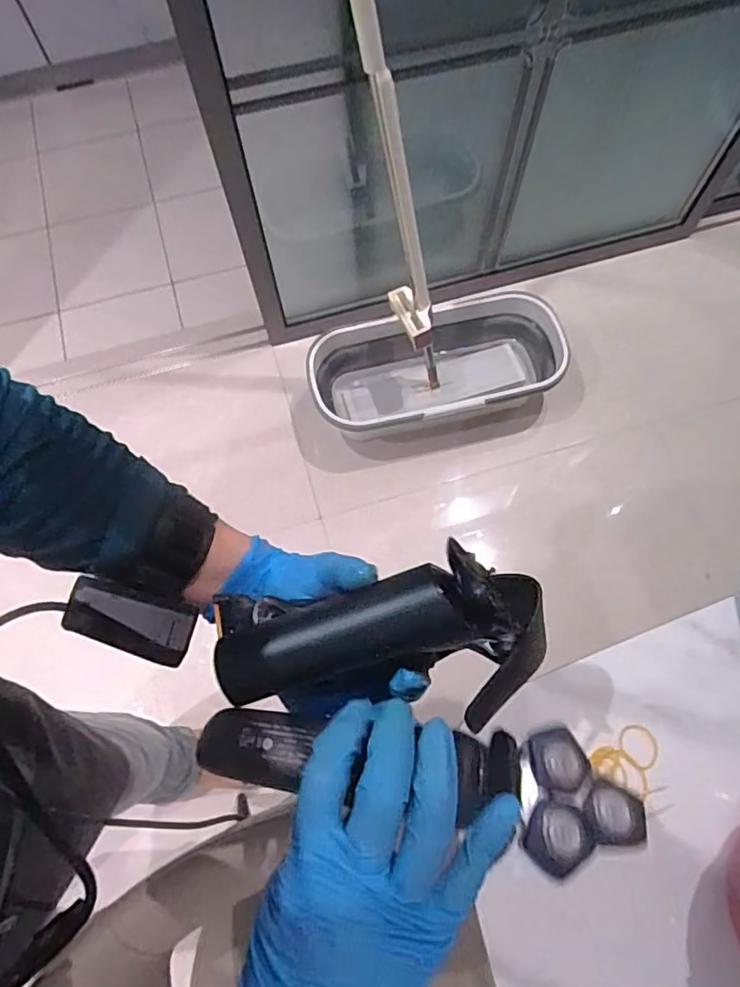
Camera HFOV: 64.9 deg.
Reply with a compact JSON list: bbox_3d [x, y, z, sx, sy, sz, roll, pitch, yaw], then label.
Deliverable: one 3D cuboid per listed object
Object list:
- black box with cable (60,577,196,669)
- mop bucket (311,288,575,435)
[{"bbox_3d":[-0.136,0.073,0.331,0.067,0.012,0.034,23,69,-16],"label":"black box with cable"},{"bbox_3d":[0.163,-0.288,1.404,0.594,0.178,0.311,-17,70,-6],"label":"mop bucket"}]

